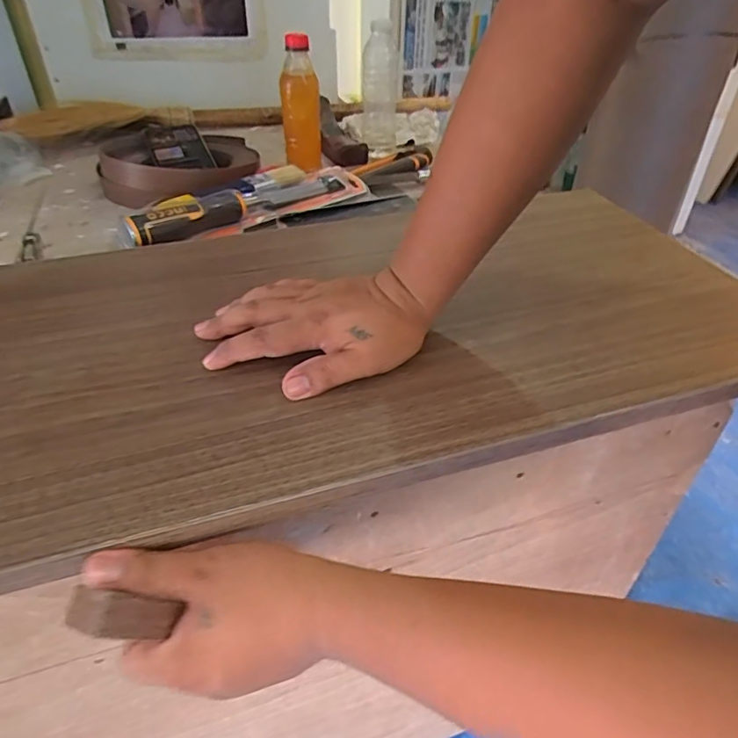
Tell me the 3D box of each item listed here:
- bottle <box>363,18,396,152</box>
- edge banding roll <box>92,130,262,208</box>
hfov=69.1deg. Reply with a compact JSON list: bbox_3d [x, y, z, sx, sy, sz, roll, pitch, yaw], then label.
[{"bbox_3d":[0.019,-0.437,0.829,0.049,0.166,0.064,5,39,4],"label":"bottle"},{"bbox_3d":[-0.264,-0.292,0.759,0.200,0.053,0.232,-5,39,-7],"label":"edge banding roll"}]

